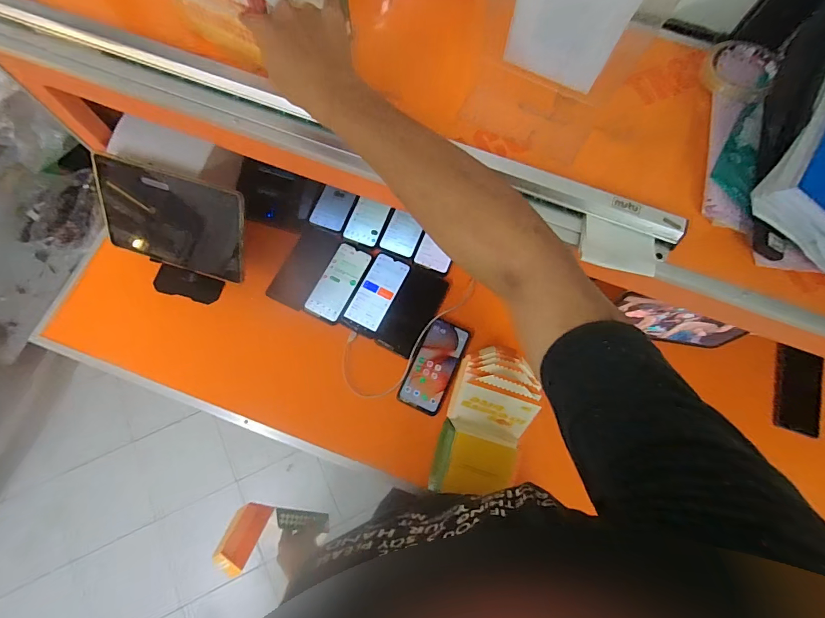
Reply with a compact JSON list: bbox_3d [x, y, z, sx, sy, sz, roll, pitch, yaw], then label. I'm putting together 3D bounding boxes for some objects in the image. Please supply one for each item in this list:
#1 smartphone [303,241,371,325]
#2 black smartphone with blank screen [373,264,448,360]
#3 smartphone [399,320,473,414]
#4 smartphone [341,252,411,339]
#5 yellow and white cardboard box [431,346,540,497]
[{"bbox_3d":[-0.143,-0.055,0.776,0.082,0.007,0.162,22,75,5],"label":"smartphone"},{"bbox_3d":[0.001,0.003,0.761,0.084,0.007,0.171,22,79,11],"label":"black smartphone with blank screen"},{"bbox_3d":[0.041,0.103,0.734,0.080,0.008,0.169,23,75,5],"label":"smartphone"},{"bbox_3d":[-0.069,-0.032,0.774,0.084,0.005,0.168,22,75,5],"label":"smartphone"},{"bbox_3d":[0.108,0.160,0.561,0.112,0.114,0.204,14,74,3],"label":"yellow and white cardboard box"}]

